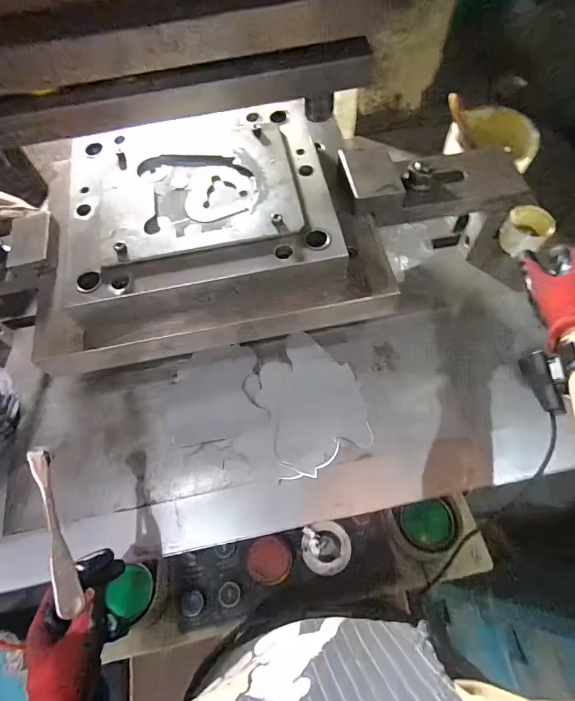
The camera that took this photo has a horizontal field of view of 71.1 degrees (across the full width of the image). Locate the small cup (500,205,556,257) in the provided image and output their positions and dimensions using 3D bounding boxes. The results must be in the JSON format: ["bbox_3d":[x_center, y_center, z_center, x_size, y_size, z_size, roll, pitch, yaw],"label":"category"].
[{"bbox_3d":[0.399,-0.197,0.671,0.066,0.051,0.076,-10,67,-2],"label":"small cup"}]

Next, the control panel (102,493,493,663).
[{"bbox_3d":[0.012,0.294,0.526,0.512,0.075,0.114,-11,64,-2],"label":"control panel"}]

